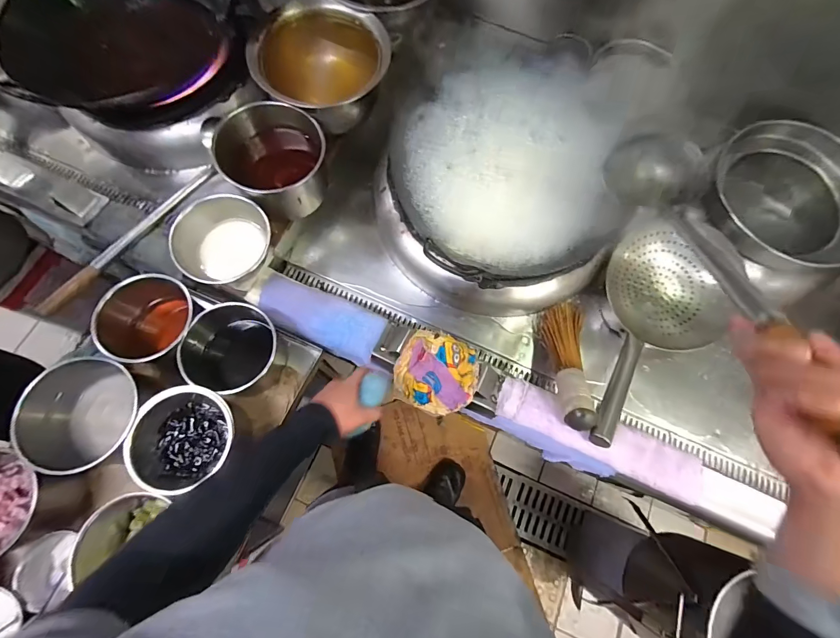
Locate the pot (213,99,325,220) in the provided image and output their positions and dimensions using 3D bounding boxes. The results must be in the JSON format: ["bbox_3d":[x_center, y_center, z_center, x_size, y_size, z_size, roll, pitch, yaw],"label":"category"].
[{"bbox_3d":[-0.275,-0.303,0.722,0.168,0.130,0.167,1,73,-2],"label":"pot"}]

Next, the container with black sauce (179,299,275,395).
[{"bbox_3d":[-0.329,0.060,0.678,0.154,0.114,0.150,1,73,-2],"label":"container with black sauce"}]

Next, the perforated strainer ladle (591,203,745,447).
[{"bbox_3d":[0.406,0.028,0.676,0.212,0.119,0.443,30,61,7],"label":"perforated strainer ladle"}]

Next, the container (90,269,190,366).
[{"bbox_3d":[-0.478,0.014,0.700,0.156,0.159,0.157,14,74,2],"label":"container"}]

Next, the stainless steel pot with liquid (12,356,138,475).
[{"bbox_3d":[-0.553,0.182,0.623,0.172,0.139,0.171,1,73,-2],"label":"stainless steel pot with liquid"}]

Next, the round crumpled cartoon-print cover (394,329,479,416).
[{"bbox_3d":[0.032,0.093,0.666,0.140,0.038,0.141,19,74,4],"label":"round crumpled cartoon-print cover"}]

